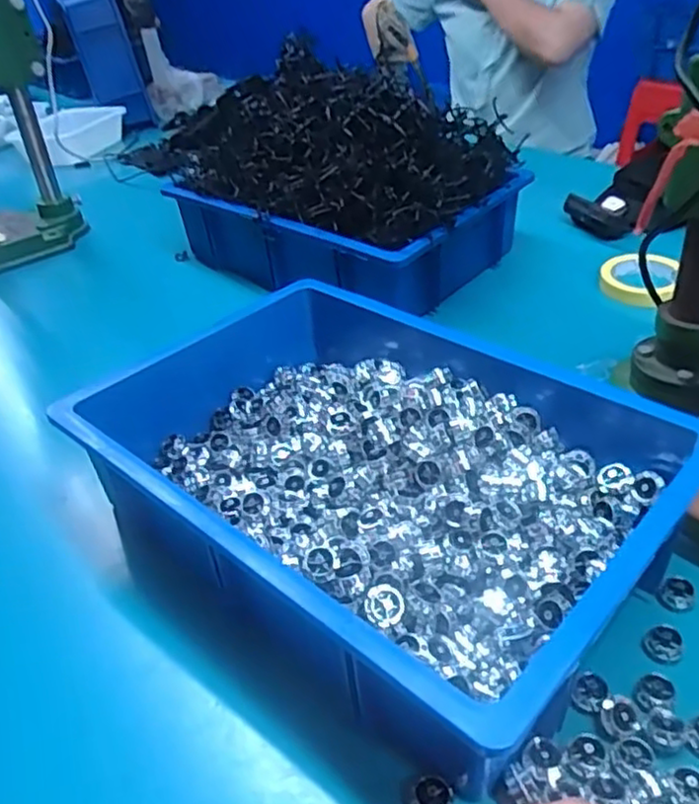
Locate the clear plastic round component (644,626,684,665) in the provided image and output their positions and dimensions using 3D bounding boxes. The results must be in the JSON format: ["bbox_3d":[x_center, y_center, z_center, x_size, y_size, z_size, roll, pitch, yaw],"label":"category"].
[{"bbox_3d":[0.209,0.161,0.464,0.023,0.017,0.018,18,43,30],"label":"clear plastic round component"}]

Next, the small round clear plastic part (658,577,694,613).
[{"bbox_3d":[0.232,0.137,0.495,0.022,0.013,0.020,-4,36,3],"label":"small round clear plastic part"}]

